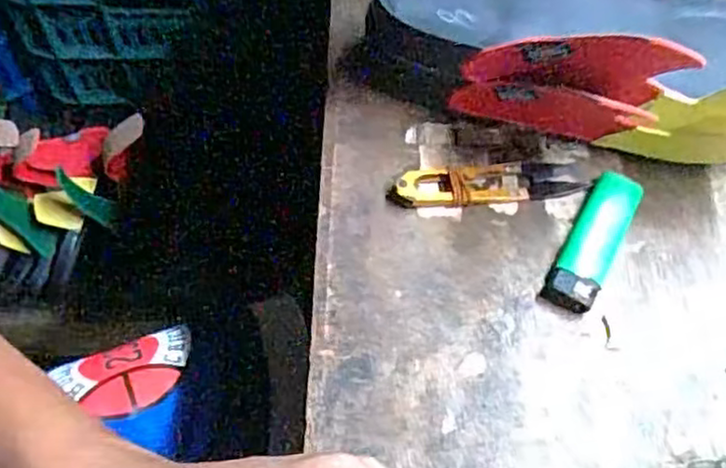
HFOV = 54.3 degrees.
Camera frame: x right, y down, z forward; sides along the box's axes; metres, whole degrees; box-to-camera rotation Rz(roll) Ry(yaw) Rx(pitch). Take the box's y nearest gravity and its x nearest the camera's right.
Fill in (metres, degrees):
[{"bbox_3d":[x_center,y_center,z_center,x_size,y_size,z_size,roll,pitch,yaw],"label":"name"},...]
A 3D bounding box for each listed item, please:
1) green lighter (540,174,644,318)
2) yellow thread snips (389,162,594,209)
[{"bbox_3d":[0.117,0.002,0.355,0.024,0.011,0.080,27,64,13],"label":"green lighter"},{"bbox_3d":[0.066,-0.027,0.371,0.102,0.010,0.022,-6,62,-4],"label":"yellow thread snips"}]

